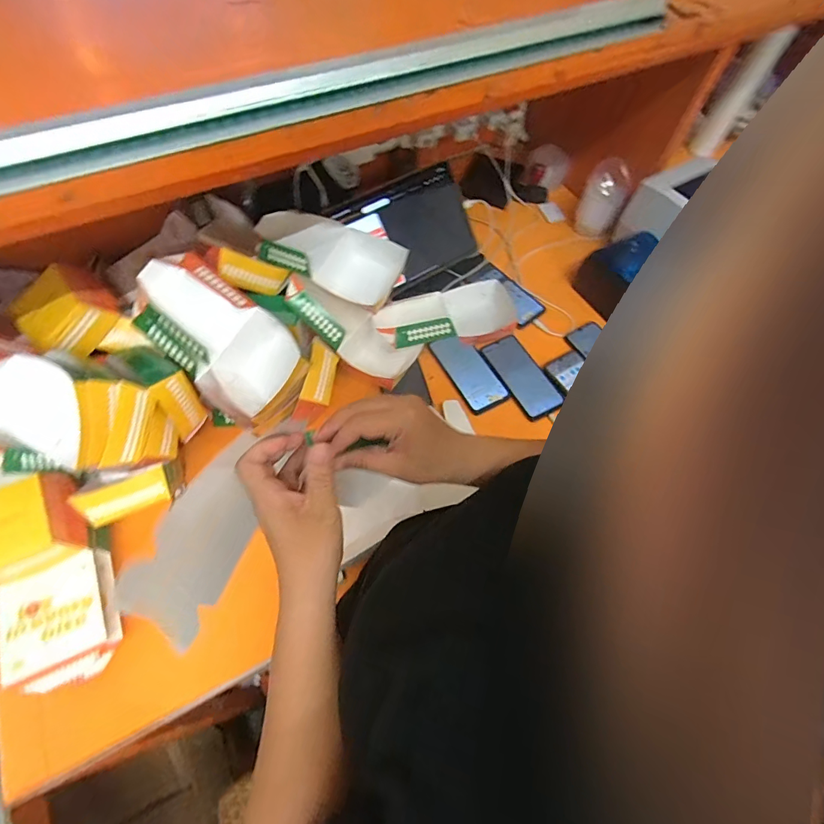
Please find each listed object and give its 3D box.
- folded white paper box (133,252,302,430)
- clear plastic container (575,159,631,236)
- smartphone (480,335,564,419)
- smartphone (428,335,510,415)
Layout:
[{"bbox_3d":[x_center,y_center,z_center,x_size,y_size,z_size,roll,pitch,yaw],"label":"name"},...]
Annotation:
[{"bbox_3d":[-0.268,-0.100,0.573,0.224,0.053,0.143,38,93,-18],"label":"folded white paper box"},{"bbox_3d":[0.399,-0.446,0.889,0.082,0.121,0.070,28,65,13],"label":"clear plastic container"},{"bbox_3d":[0.193,-0.066,0.740,0.077,0.012,0.162,-24,65,-14],"label":"smartphone"},{"bbox_3d":[0.100,-0.071,0.743,0.073,0.013,0.154,-26,66,-15],"label":"smartphone"}]

